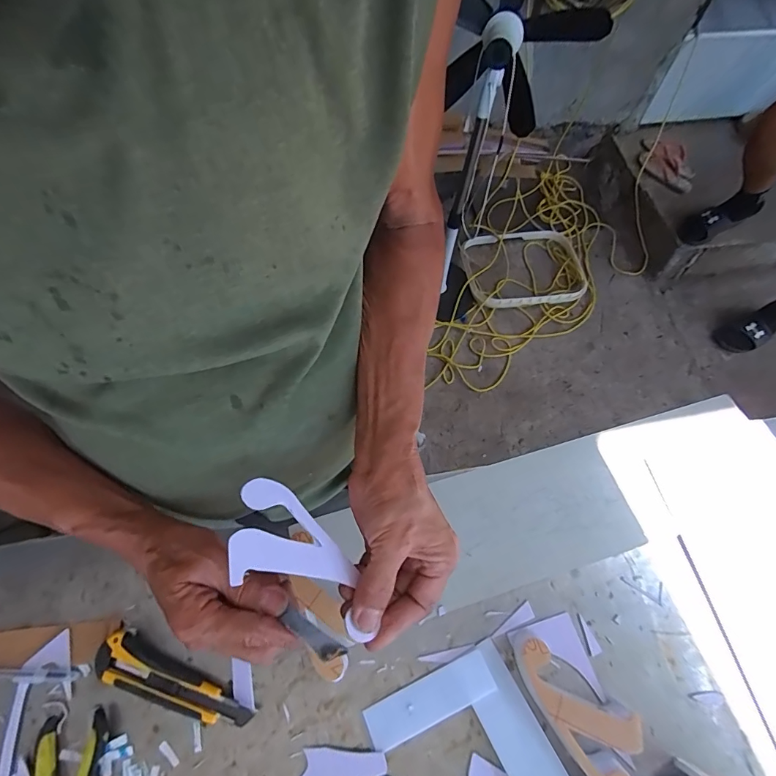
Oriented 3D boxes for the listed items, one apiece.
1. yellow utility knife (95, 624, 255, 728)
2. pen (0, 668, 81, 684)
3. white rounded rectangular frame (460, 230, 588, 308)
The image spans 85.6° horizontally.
[{"bbox_3d":[-0.216,0.300,0.417,0.161,0.019,0.041,25,67,10],"label":"yellow utility knife"},{"bbox_3d":[-0.386,0.288,0.420,0.144,0.008,0.013,2,65,-1],"label":"pen"},{"bbox_3d":[0.508,-0.457,1.567,0.450,0.032,0.342,-5,64,-4],"label":"white rounded rectangular frame"}]

